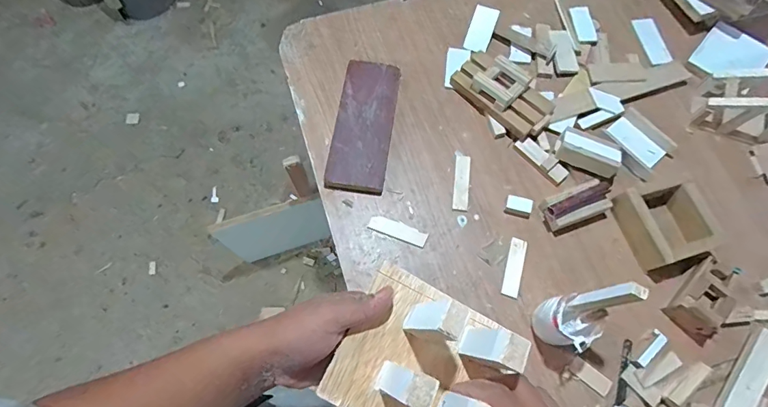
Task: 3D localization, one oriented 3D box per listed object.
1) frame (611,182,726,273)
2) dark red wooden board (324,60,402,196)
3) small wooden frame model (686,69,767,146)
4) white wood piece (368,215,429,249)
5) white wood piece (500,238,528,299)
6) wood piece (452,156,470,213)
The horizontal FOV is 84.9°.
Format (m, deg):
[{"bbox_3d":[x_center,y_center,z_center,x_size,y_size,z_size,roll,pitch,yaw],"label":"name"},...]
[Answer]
[{"bbox_3d":[0.423,0.033,0.631,0.115,0.055,0.125,-16,70,-8],"label":"frame"},{"bbox_3d":[-0.032,-0.131,0.701,0.092,0.029,0.238,8,69,1],"label":"dark red wooden board"},{"bbox_3d":[0.602,-0.172,0.683,0.138,0.102,0.106,16,69,4],"label":"small wooden frame model"},{"bbox_3d":[0.022,0.043,0.648,0.091,0.005,0.026,18,69,5],"label":"white wood piece"},{"bbox_3d":[0.197,0.096,0.631,0.026,0.004,0.090,18,69,5],"label":"white wood piece"},{"bbox_3d":[0.125,-0.032,0.679,0.024,0.004,0.098,8,69,1],"label":"wood piece"}]

